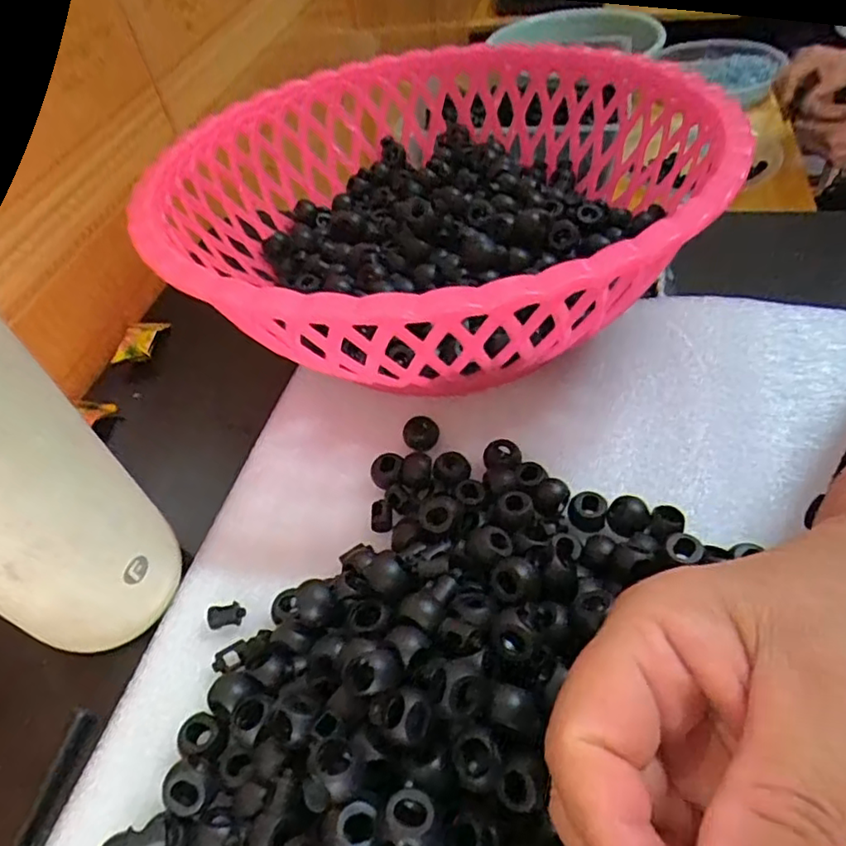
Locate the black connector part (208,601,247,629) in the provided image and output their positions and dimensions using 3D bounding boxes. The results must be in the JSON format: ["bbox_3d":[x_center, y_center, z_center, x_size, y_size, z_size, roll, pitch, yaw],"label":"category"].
[{"bbox_3d":[-0.083,0.082,0.265,0.014,0.007,0.010,-13,49,-4],"label":"black connector part"}]

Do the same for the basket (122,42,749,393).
[{"bbox_3d":[0.015,-0.135,0.359,0.292,0.105,0.292,-4,49,5],"label":"basket"}]

